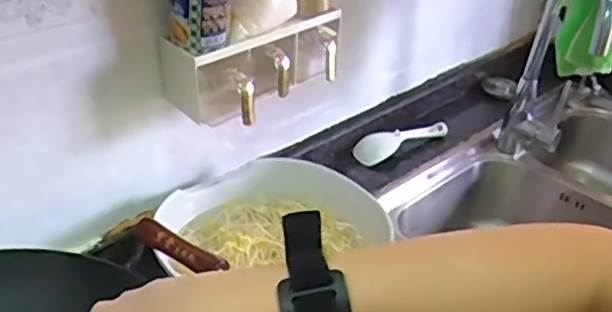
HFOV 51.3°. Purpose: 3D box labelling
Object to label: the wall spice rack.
[{"bbox_3d":[-0.065,-0.127,0.842,0.119,0.083,0.225,28,42,32],"label":"wall spice rack"}]

